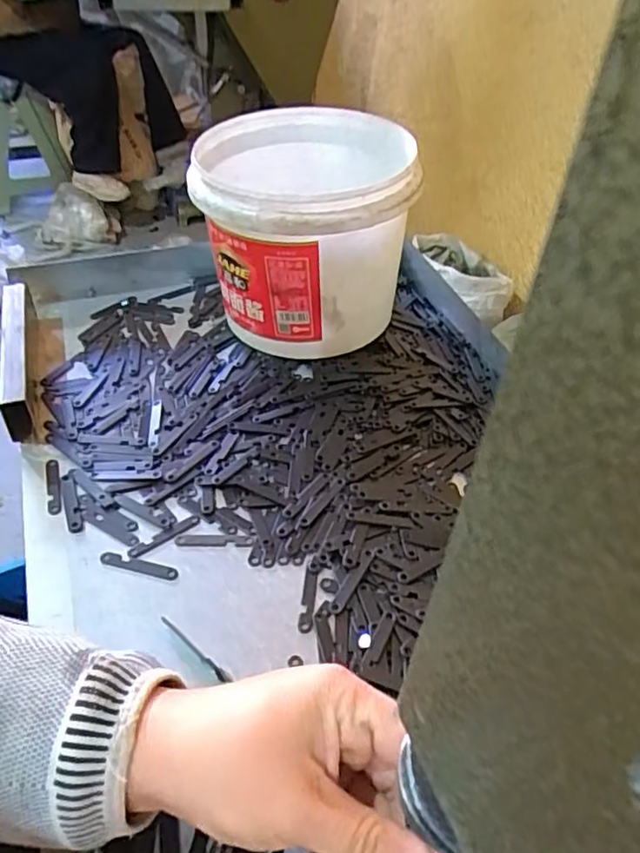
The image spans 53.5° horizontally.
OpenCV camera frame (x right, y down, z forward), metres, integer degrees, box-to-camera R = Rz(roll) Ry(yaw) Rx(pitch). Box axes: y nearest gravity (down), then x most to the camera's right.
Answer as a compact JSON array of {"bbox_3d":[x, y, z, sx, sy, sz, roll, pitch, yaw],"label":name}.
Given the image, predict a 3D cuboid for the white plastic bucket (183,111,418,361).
[{"bbox_3d":[-0.018,-0.170,0.569,0.166,0.157,0.180,1,44,-1],"label":"white plastic bucket"}]

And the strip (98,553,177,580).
[{"bbox_3d":[-0.117,0.089,0.410,0.052,0.004,0.008,11,45,10],"label":"strip"}]

